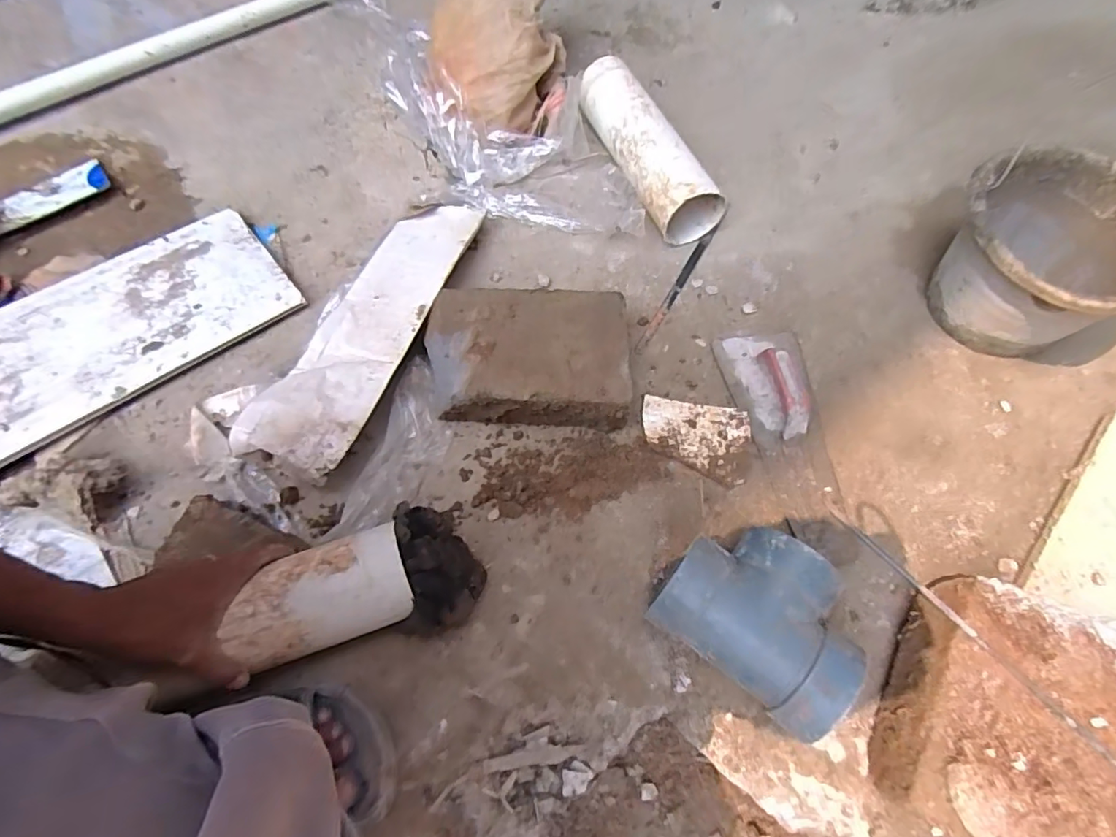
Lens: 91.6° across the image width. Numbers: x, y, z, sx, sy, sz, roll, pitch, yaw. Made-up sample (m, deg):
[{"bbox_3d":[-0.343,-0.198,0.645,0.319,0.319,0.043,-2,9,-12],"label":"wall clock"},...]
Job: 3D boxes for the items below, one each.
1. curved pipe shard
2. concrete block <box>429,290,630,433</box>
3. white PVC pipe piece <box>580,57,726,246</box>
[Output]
[{"bbox_3d":[0.156,0.025,0.614,0.120,0.013,0.090,7,63,2],"label":"curved pipe shard"},{"bbox_3d":[-0.036,-0.068,0.623,0.228,0.085,0.151,3,63,0],"label":"concrete block"},{"bbox_3d":[0.121,-0.391,0.786,0.093,0.097,0.303,-21,65,-12],"label":"white PVC pipe piece"}]

